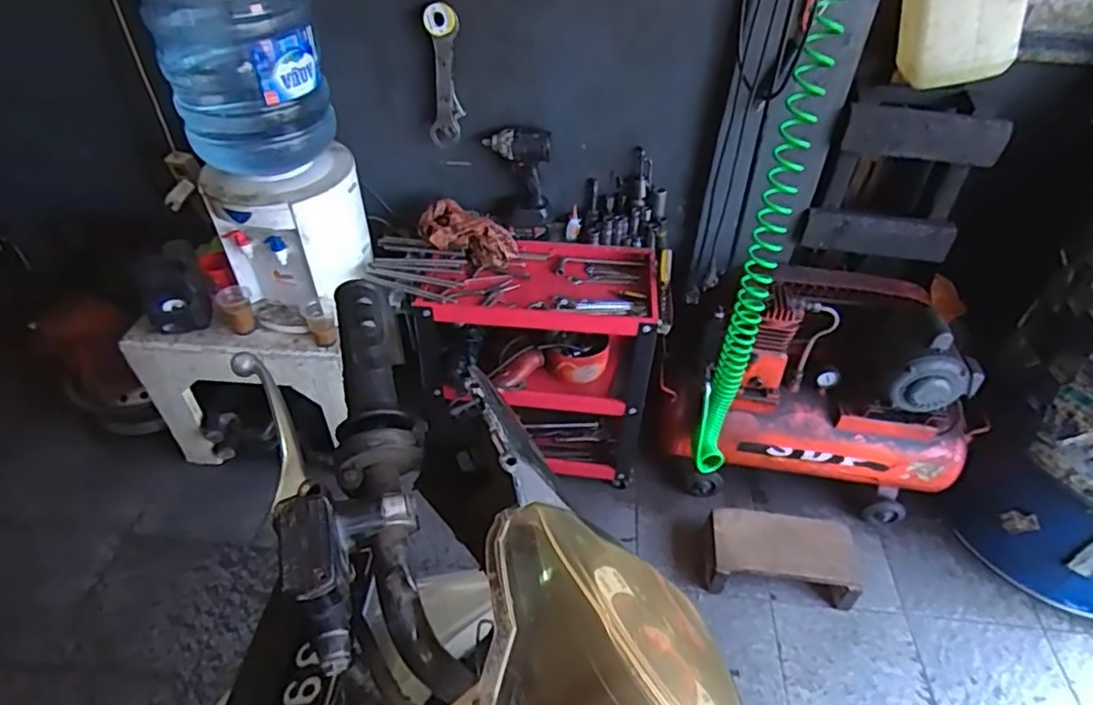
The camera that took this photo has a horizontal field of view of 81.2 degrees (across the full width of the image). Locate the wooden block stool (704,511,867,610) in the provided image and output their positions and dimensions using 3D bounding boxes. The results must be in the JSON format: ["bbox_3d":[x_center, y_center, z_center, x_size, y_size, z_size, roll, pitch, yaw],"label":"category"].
[{"bbox_3d":[0.510,0.450,1.409,0.315,0.109,0.156,6,44,3],"label":"wooden block stool"}]

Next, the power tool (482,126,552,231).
[{"bbox_3d":[-0.062,-0.367,1.367,0.139,0.235,0.089,3,44,0],"label":"power tool"}]

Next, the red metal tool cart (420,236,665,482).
[{"bbox_3d":[-0.014,0.016,1.474,0.466,0.473,0.271,6,44,3],"label":"red metal tool cart"}]

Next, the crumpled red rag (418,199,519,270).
[{"bbox_3d":[-0.165,-0.254,1.373,0.216,0.074,0.084,24,44,-6],"label":"crumpled red rag"}]

